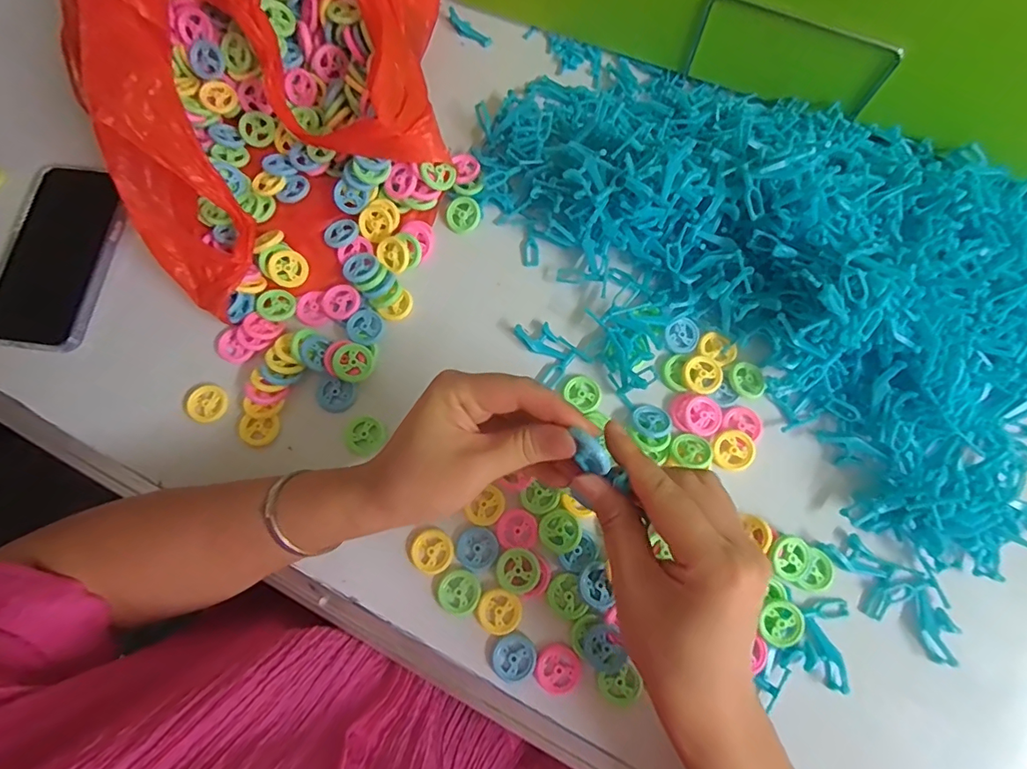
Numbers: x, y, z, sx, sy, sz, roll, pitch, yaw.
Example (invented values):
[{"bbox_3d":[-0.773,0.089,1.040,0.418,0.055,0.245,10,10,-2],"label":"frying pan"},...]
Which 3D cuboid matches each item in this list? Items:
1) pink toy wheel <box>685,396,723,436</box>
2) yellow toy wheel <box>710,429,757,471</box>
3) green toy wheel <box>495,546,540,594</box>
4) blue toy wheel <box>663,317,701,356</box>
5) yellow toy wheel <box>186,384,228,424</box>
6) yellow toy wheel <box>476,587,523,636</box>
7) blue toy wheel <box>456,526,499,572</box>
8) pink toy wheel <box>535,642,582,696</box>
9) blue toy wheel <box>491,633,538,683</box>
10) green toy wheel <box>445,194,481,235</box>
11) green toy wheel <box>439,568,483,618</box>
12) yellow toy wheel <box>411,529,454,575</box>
[{"bbox_3d":[0.142,0.023,0.370,0.027,0.006,0.029,0,75,1],"label":"pink toy wheel"},{"bbox_3d":[0.161,0.048,0.365,0.031,0.005,0.029,0,75,1],"label":"yellow toy wheel"},{"bbox_3d":[0.003,0.129,0.345,0.029,0.007,0.029,0,75,1],"label":"green toy wheel"},{"bbox_3d":[0.133,-0.039,0.391,0.028,0.004,0.030,0,89,-10],"label":"blue toy wheel"},{"bbox_3d":[-0.237,0.015,0.385,0.025,0.006,0.029,26,77,8],"label":"yellow toy wheel"},{"bbox_3d":[-0.010,0.155,0.339,0.029,0.004,0.029,0,75,1],"label":"yellow toy wheel"},{"bbox_3d":[-0.025,0.116,0.350,0.028,0.004,0.029,0,75,1],"label":"blue toy wheel"},{"bbox_3d":[0.030,0.189,0.332,0.030,0.004,0.030,0,75,1],"label":"pink toy wheel"},{"bbox_3d":[0.001,0.184,0.334,0.029,0.005,0.030,0,75,1],"label":"blue toy wheel"},{"bbox_3d":[-0.042,-0.142,0.418,0.028,0.004,0.031,33,91,-4],"label":"green toy wheel"},{"bbox_3d":[-0.037,0.143,0.343,0.028,0.004,0.029,0,75,1],"label":"green toy wheel"},{"bbox_3d":[-0.057,0.117,0.350,0.028,0.004,0.029,0,75,1],"label":"yellow toy wheel"}]

